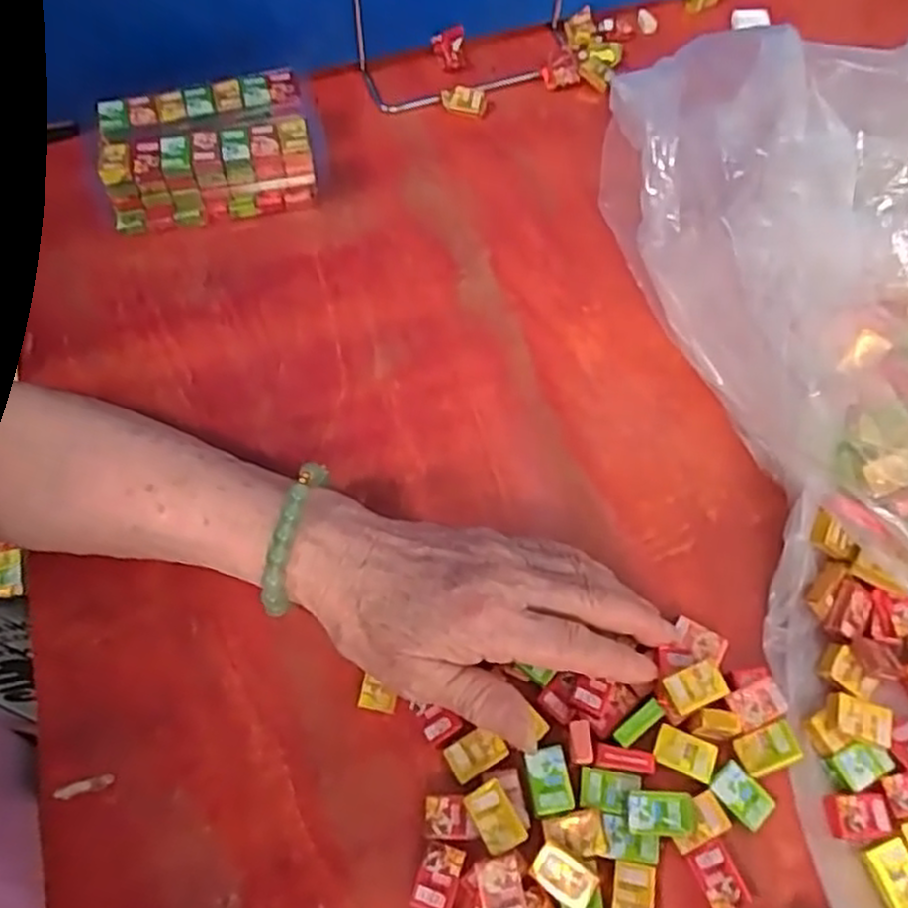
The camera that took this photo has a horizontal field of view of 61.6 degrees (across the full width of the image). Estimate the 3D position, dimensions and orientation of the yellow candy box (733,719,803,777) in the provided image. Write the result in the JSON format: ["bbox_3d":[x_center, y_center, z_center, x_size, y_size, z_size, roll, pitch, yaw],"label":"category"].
[{"bbox_3d":[0.136,0.127,0.330,0.024,0.005,0.018,-29,66,11],"label":"yellow candy box"}]

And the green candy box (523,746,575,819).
[{"bbox_3d":[0.040,0.138,0.320,0.017,0.005,0.026,-10,63,-4],"label":"green candy box"}]

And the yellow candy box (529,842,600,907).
[{"bbox_3d":[0.044,0.170,0.306,0.025,0.004,0.016,33,68,17],"label":"yellow candy box"}]

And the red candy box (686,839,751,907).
[{"bbox_3d":[0.108,0.174,0.312,0.016,0.005,0.024,-23,64,-11],"label":"red candy box"}]

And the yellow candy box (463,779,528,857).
[{"bbox_3d":[0.017,0.150,0.315,0.017,0.008,0.026,-28,65,-13],"label":"yellow candy box"}]

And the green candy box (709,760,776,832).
[{"bbox_3d":[0.123,0.145,0.323,0.017,0.004,0.025,-39,68,-17],"label":"green candy box"}]

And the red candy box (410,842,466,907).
[{"bbox_3d":[-0.006,0.174,0.311,0.017,0.006,0.025,16,64,9],"label":"red candy box"}]

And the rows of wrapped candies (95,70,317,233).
[{"bbox_3d":[-0.149,-0.182,0.469,0.120,0.052,0.067,-12,63,-5],"label":"rows of wrapped candies"}]

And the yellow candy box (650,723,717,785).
[{"bbox_3d":[0.101,0.130,0.331,0.026,0.004,0.018,21,65,12],"label":"yellow candy box"}]

